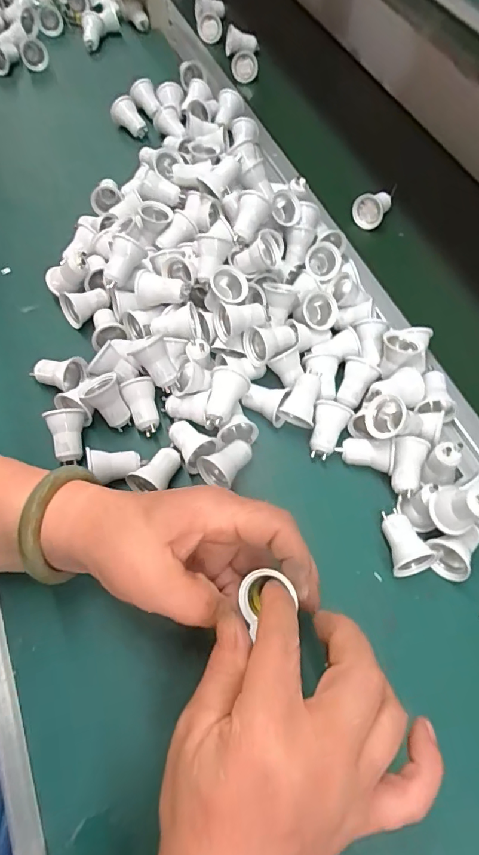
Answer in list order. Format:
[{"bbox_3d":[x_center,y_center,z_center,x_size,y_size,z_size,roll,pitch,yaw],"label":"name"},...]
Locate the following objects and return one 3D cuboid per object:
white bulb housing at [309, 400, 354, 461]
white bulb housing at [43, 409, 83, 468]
[{"bbox_3d":[0.073,0.003,0.385,0.029,0.031,0.043,19,64,8],"label":"white bulb housing"},{"bbox_3d":[-0.135,0.009,0.373,0.028,0.034,0.039,-18,65,-10],"label":"white bulb housing"}]

